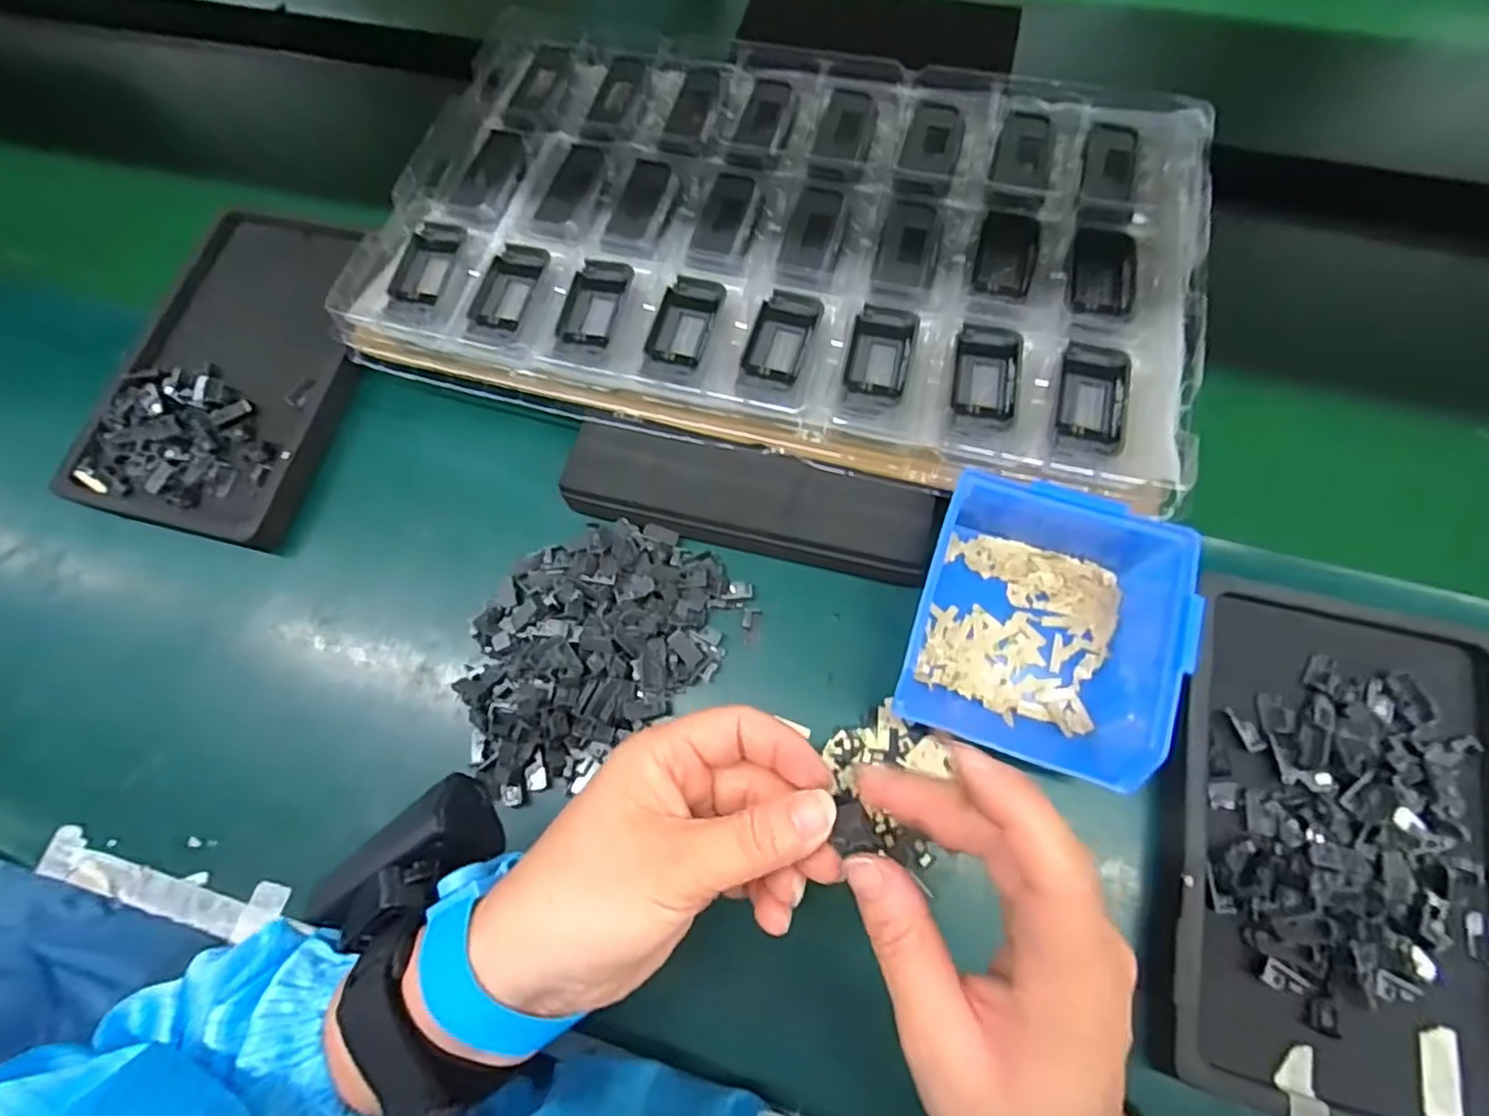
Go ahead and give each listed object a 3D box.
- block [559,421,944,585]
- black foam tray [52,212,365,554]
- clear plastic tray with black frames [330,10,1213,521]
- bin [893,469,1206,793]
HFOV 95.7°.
[{"bbox_3d":[0.004,-0.035,0.403,0.216,0.032,0.054,12,70,7],"label":"block"},{"bbox_3d":[-0.337,-0.136,0.462,0.156,0.032,0.244,12,67,0],"label":"black foam tray"},{"bbox_3d":[0.025,-0.218,0.433,0.501,0.021,0.302,13,70,7],"label":"clear plastic tray with black frames"},{"bbox_3d":[0.158,0.034,0.359,0.128,0.067,0.136,19,71,9],"label":"bin"}]

